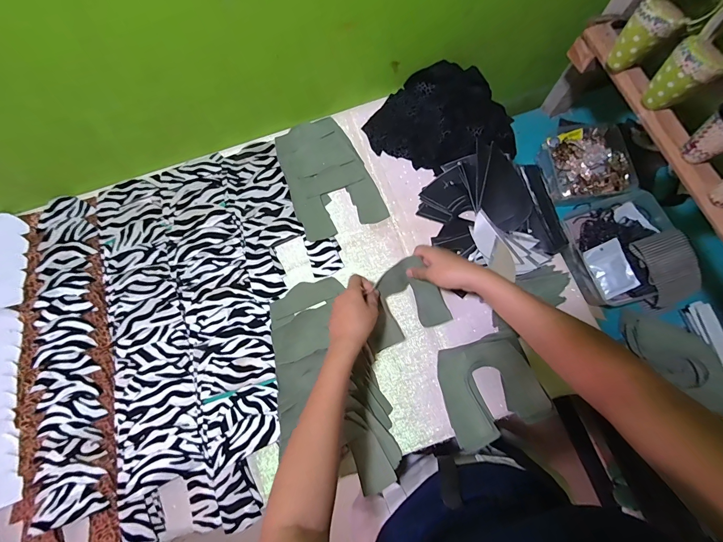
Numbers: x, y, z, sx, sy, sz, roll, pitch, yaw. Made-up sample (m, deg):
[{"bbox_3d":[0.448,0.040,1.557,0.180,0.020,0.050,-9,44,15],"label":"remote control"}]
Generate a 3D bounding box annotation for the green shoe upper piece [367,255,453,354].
[{"bbox_3d":[0.063,0.049,0.540,0.136,0.051,0.113,-22,76,-5],"label":"green shoe upper piece"}]

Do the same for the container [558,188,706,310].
[{"bbox_3d":[0.515,-0.035,0.645,0.197,0.075,0.231,-19,76,-4],"label":"container"}]

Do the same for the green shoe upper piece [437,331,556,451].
[{"bbox_3d":[0.196,0.178,0.515,0.143,0.026,0.142,-16,76,-3],"label":"green shoe upper piece"}]

